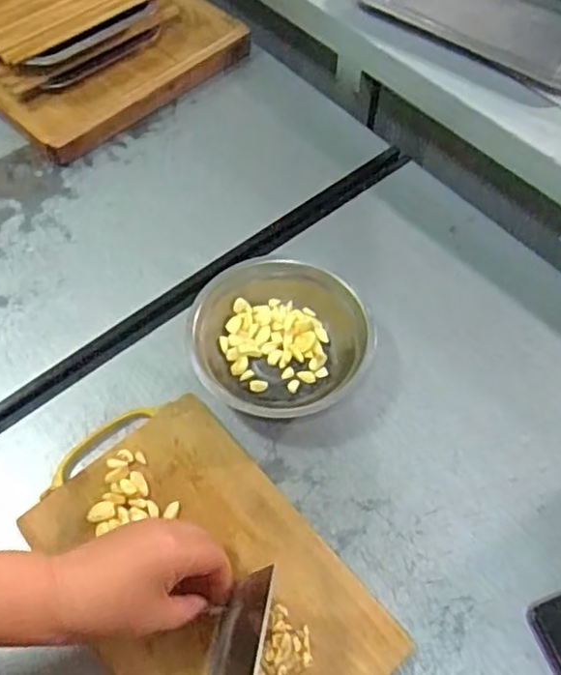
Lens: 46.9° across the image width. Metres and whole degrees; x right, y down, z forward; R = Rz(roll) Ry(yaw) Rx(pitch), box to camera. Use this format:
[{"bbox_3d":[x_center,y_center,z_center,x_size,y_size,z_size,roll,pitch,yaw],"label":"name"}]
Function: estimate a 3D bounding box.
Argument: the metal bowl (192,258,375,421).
[{"bbox_3d":[0.002,0.006,0.602,0.161,0.056,0.162,0,59,0],"label":"metal bowl"}]

